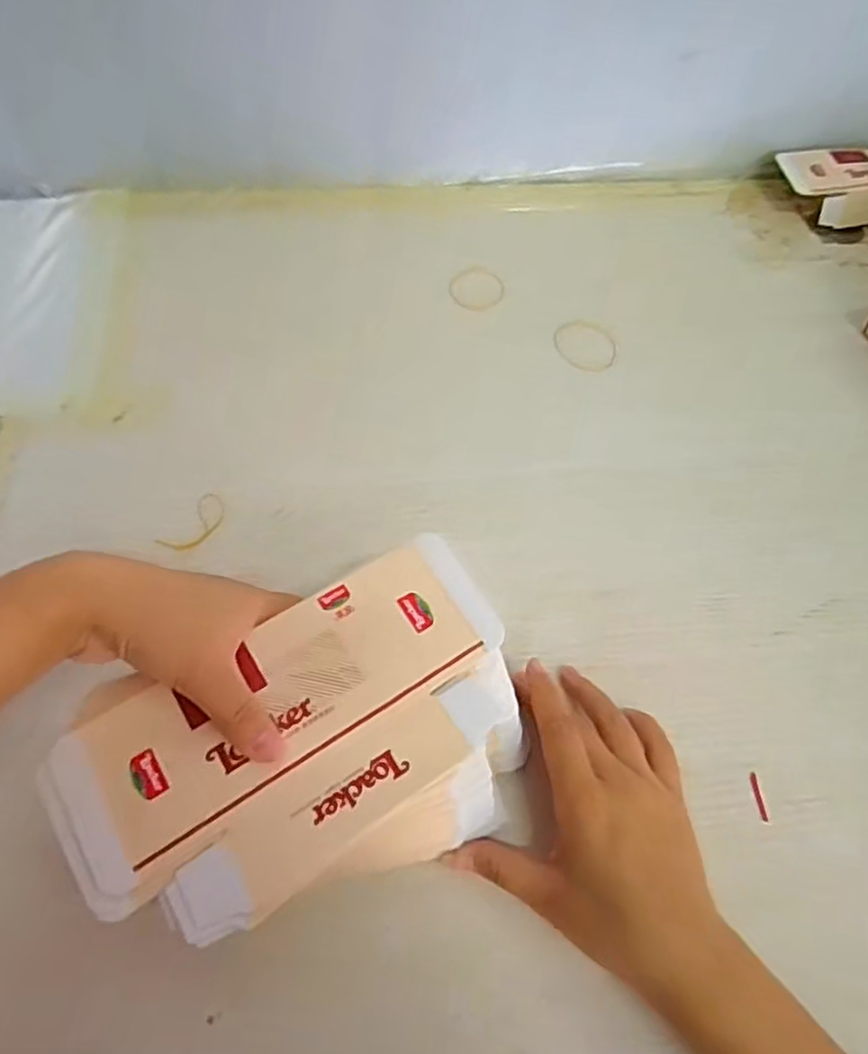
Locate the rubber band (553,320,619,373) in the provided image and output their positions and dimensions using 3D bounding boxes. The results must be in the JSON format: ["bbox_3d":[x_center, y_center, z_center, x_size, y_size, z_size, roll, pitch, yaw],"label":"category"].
[{"bbox_3d":[0.123,-0.147,0.526,0.054,0.004,0.045,21,73,11],"label":"rubber band"}]

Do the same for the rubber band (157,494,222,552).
[{"bbox_3d":[-0.152,-0.001,0.416,0.022,0.004,0.047,33,63,15],"label":"rubber band"}]

